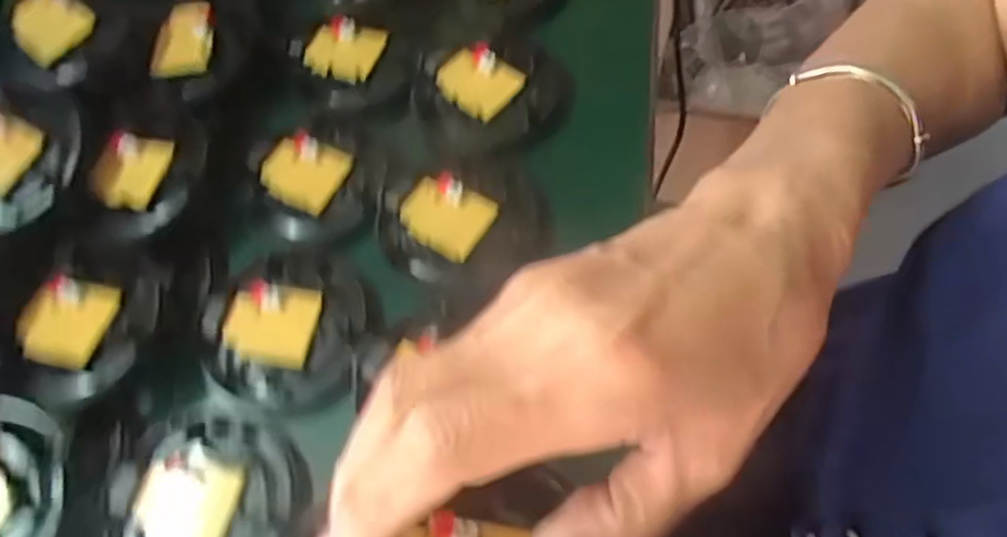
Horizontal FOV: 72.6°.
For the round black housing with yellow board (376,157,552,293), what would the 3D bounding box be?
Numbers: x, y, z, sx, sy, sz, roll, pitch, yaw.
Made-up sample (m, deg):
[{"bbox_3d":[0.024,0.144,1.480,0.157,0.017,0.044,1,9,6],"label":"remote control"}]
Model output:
[{"bbox_3d":[-0.018,-0.021,0.300,0.074,0.018,0.066,8,65,11],"label":"round black housing with yellow board"}]

